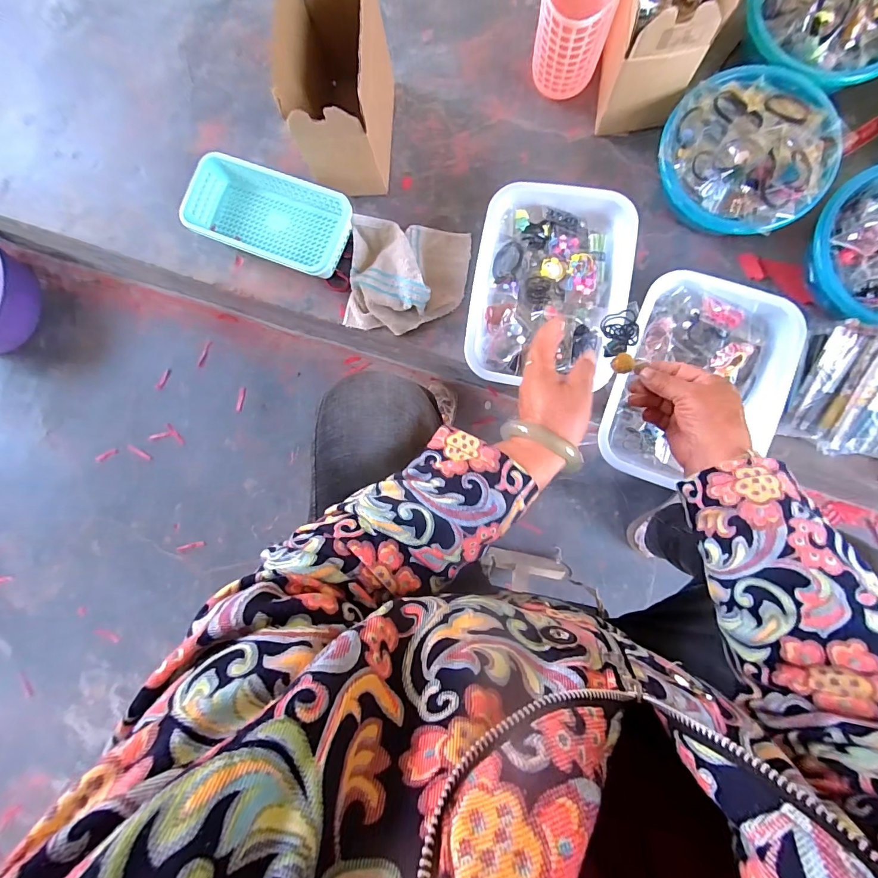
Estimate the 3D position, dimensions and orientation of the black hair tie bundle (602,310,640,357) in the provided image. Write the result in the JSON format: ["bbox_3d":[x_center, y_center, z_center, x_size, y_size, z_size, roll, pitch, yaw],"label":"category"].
[{"bbox_3d":[0.191,-0.110,0.423,0.034,0.011,0.045,-3,87,6],"label":"black hair tie bundle"}]

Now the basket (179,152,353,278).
[{"bbox_3d":[-0.268,-0.353,0.641,0.260,0.058,0.138,21,90,5],"label":"basket"}]

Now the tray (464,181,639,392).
[{"bbox_3d":[0.160,-0.218,0.595,0.212,0.062,0.280,9,89,5],"label":"tray"}]

